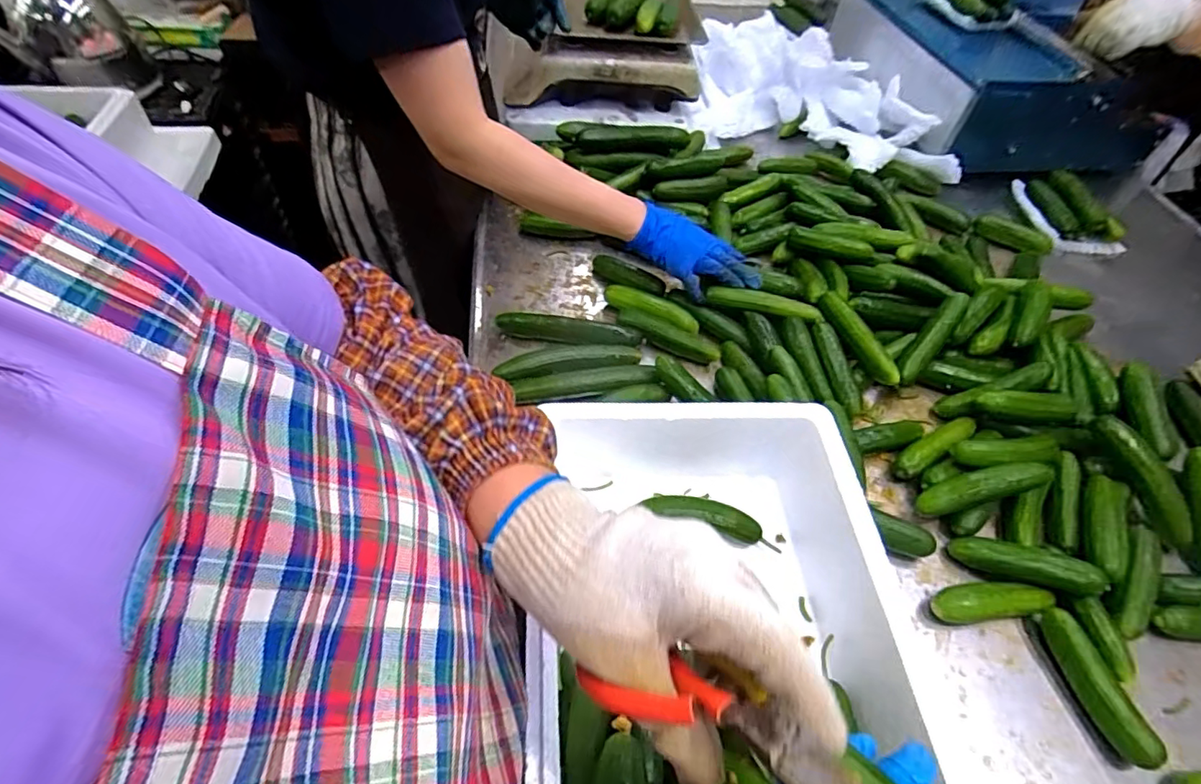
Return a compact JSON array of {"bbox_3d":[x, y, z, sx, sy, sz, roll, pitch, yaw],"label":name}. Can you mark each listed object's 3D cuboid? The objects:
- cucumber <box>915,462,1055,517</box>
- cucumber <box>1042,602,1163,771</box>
[{"bbox_3d":[0.377,0.096,0.541,0.122,0.028,0.028,-19,55,12],"label":"cucumber"},{"bbox_3d":[0.421,0.247,0.464,0.033,0.027,0.117,-9,54,-11],"label":"cucumber"}]

